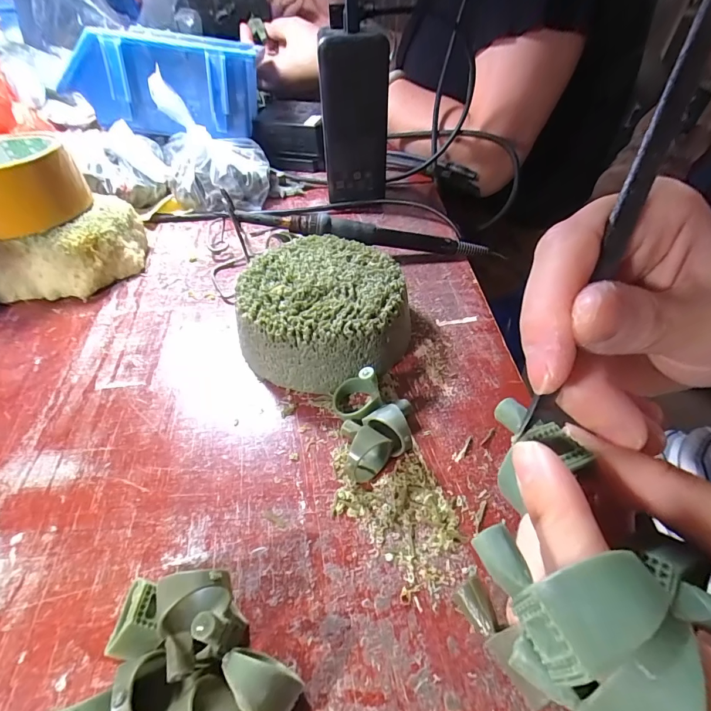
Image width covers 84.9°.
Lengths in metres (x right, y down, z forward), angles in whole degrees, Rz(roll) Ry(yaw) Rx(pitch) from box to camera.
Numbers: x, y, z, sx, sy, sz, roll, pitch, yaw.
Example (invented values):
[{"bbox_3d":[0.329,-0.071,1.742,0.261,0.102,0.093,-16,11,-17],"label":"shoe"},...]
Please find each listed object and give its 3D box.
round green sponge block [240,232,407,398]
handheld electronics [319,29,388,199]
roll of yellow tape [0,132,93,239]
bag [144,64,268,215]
[{"bbox_3d":[-0.017,-0.028,0.244,0.097,0.046,0.094,-1,47,1],"label":"round green sponge block"},{"bbox_3d":[0.001,-0.190,0.326,0.054,0.120,0.016,-12,51,-9],"label":"handheld electronics"},{"bbox_3d":[-0.255,-0.128,0.288,0.085,0.044,0.085,0,48,0],"label":"roll of yellow tape"},{"bbox_3d":[-0.135,-0.194,0.366,0.097,0.096,0.088,-11,48,-8],"label":"bag"}]

